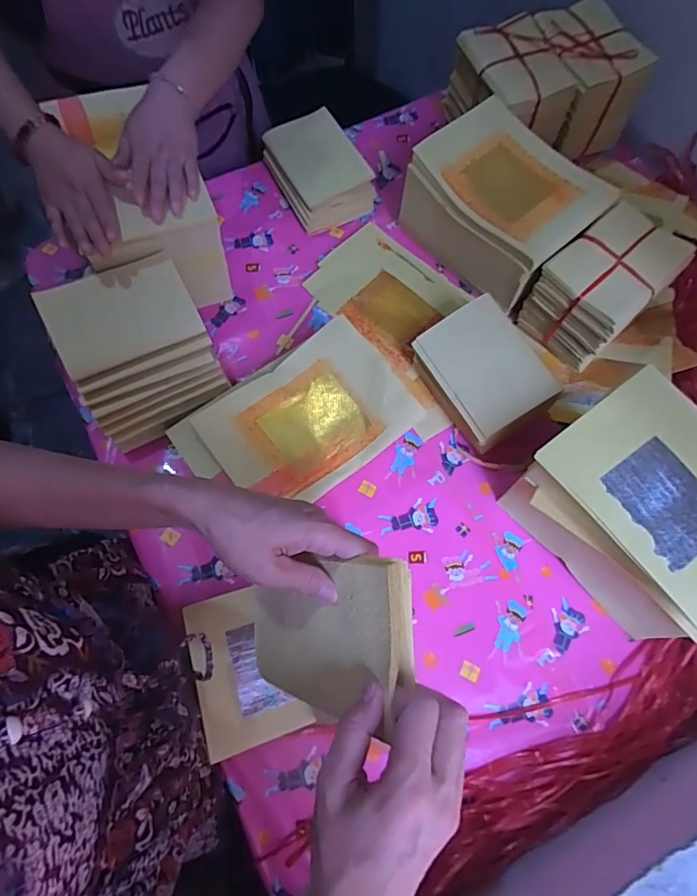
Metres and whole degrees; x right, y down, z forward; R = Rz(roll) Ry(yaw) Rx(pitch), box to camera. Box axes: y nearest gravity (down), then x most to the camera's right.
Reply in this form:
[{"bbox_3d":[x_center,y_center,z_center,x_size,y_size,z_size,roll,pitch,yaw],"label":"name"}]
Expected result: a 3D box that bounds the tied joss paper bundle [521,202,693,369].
[{"bbox_3d":[0.349,-0.221,0.667,0.167,0.123,0.120,-40,77,-10],"label":"tied joss paper bundle"}]

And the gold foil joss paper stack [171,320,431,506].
[{"bbox_3d":[-0.061,-0.028,0.568,0.253,0.021,0.166,-35,76,-9],"label":"gold foil joss paper stack"}]

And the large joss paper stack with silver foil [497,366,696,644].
[{"bbox_3d":[0.329,0.068,0.547,0.167,0.175,0.233,-41,77,-11],"label":"large joss paper stack with silver foil"}]

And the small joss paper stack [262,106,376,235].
[{"bbox_3d":[-0.049,-0.446,0.771,0.124,0.068,0.169,-28,75,-8],"label":"small joss paper stack"}]

